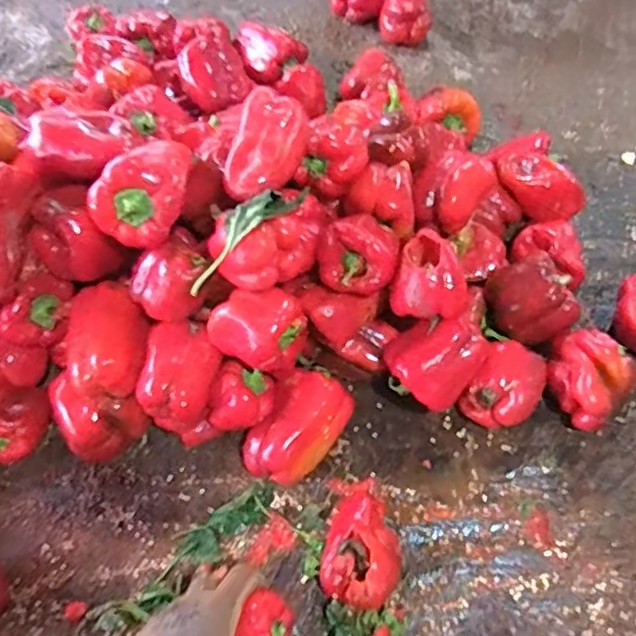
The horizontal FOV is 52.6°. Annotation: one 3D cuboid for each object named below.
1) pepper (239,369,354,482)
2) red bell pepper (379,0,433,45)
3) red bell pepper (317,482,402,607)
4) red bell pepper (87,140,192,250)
[{"bbox_3d":[-0.020,0.116,0.658,0.073,0.064,0.113,30,65,20],"label":"pepper"},{"bbox_3d":[0.137,-0.474,1.015,0.082,0.075,0.071,2,60,5],"label":"red bell pepper"},{"bbox_3d":[0.045,0.209,0.607,0.073,0.042,0.120,10,61,9],"label":"red bell pepper"},{"bbox_3d":[-0.153,-0.115,0.582,0.068,0.059,0.101,31,65,20],"label":"red bell pepper"}]

